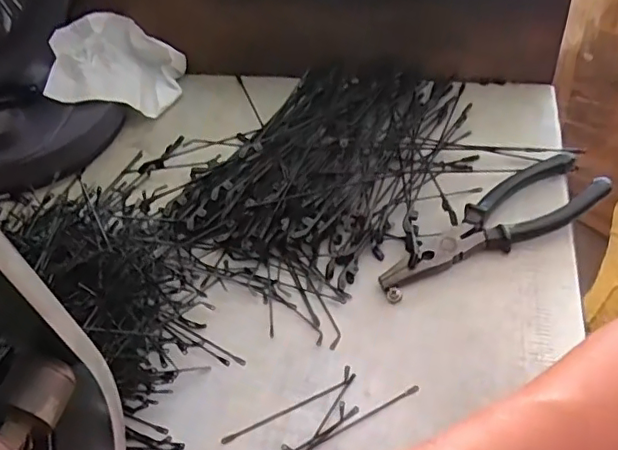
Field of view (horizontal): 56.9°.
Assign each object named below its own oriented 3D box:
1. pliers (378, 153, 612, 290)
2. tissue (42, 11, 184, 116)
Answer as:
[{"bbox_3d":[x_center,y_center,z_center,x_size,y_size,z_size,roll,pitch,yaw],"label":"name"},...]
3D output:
[{"bbox_3d":[0.133,0.003,0.406,0.180,0.019,0.052,-27,50,-18],"label":"pliers"},{"bbox_3d":[-0.182,-0.149,0.547,0.118,0.072,0.093,-16,47,-8],"label":"tissue"}]

